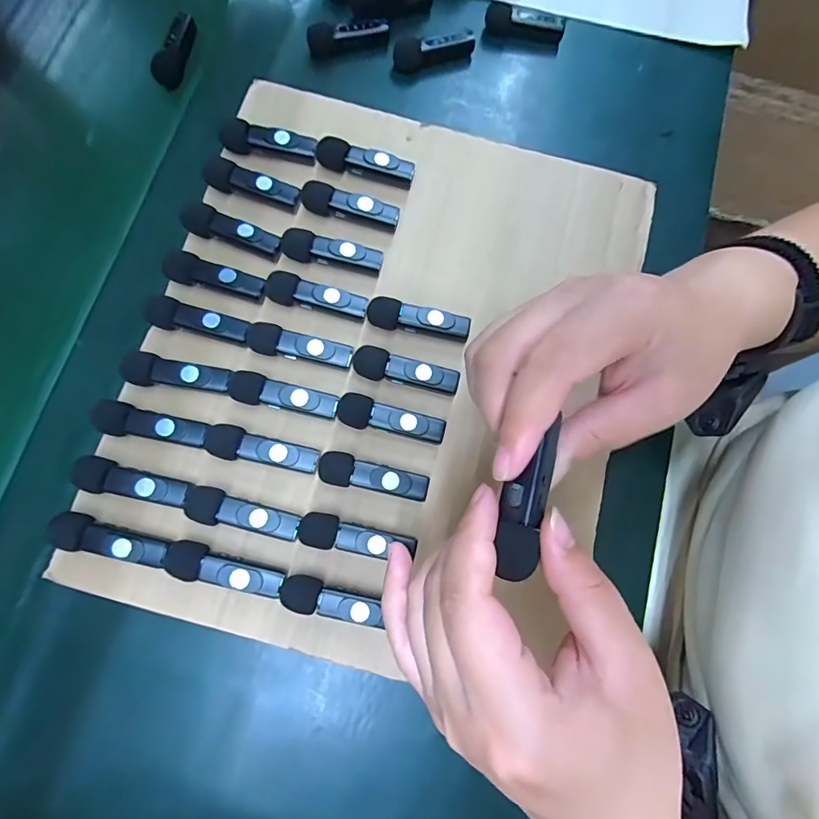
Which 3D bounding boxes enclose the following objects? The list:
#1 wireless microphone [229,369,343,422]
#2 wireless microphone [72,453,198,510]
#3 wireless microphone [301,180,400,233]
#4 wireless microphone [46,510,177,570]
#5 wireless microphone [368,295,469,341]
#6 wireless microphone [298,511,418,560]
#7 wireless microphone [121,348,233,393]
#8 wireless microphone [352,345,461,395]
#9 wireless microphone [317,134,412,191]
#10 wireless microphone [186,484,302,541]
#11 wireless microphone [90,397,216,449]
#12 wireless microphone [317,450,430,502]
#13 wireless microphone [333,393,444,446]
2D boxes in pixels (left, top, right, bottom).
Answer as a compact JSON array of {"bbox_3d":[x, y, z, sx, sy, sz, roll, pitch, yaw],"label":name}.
[{"bbox_3d":[-0.075,-0.008,0.272,0.063,0.010,0.018,15,77,3],"label":"wireless microphone"},{"bbox_3d":[-0.155,0.042,0.258,0.062,0.019,0.018,14,77,3],"label":"wireless microphone"},{"bbox_3d":[-0.039,-0.133,0.299,0.062,0.013,0.015,14,77,3],"label":"wireless microphone"},{"bbox_3d":[-0.163,0.072,0.251,0.061,0.018,0.017,14,77,3],"label":"wireless microphone"},{"bbox_3d":[0.006,-0.055,0.290,0.064,0.016,0.018,13,77,3],"label":"wireless microphone"},{"bbox_3d":[-0.029,0.072,0.259,0.066,0.012,0.018,9,75,1],"label":"wireless microphone"},{"bbox_3d":[-0.138,-0.021,0.272,0.060,0.016,0.019,9,77,2],"label":"wireless microphone"},{"bbox_3d":[-0.002,-0.022,0.282,0.064,0.014,0.019,16,77,4],"label":"wireless microphone"},{"bbox_3d":[-0.030,-0.166,0.308,0.064,0.018,0.014,14,77,3],"label":"wireless microphone"},{"bbox_3d":[-0.093,0.059,0.257,0.062,0.010,0.019,16,77,4],"label":"wireless microphone"},{"bbox_3d":[-0.148,0.011,0.266,0.063,0.018,0.019,15,77,3],"label":"wireless microphone"},{"bbox_3d":[-0.021,0.039,0.268,0.063,0.015,0.018,11,77,2],"label":"wireless microphone"},{"bbox_3d":[-0.011,0.007,0.276,0.064,0.013,0.019,16,77,4],"label":"wireless microphone"}]

